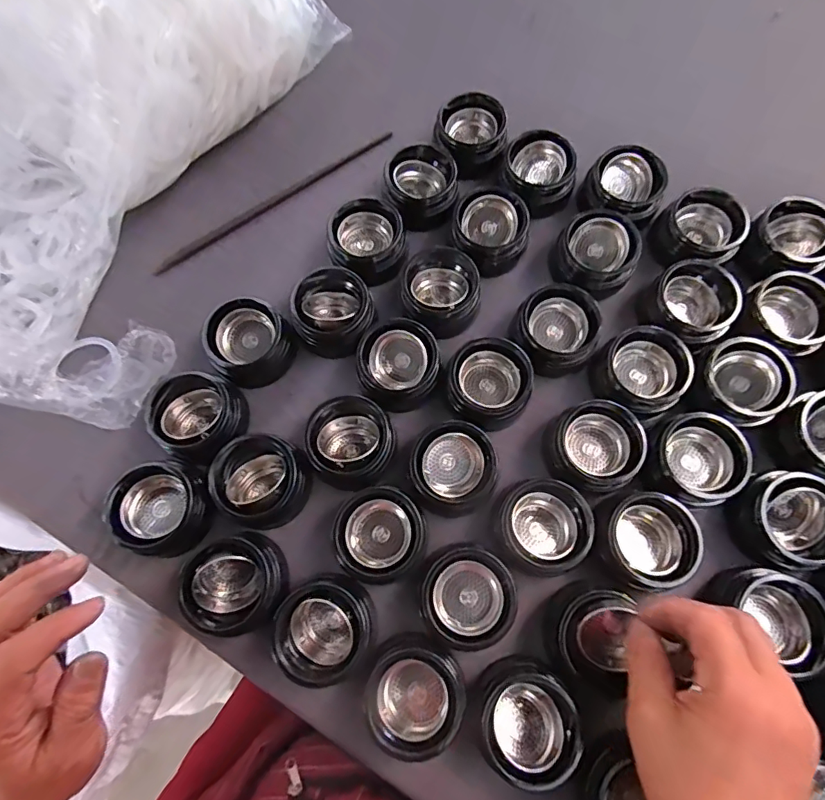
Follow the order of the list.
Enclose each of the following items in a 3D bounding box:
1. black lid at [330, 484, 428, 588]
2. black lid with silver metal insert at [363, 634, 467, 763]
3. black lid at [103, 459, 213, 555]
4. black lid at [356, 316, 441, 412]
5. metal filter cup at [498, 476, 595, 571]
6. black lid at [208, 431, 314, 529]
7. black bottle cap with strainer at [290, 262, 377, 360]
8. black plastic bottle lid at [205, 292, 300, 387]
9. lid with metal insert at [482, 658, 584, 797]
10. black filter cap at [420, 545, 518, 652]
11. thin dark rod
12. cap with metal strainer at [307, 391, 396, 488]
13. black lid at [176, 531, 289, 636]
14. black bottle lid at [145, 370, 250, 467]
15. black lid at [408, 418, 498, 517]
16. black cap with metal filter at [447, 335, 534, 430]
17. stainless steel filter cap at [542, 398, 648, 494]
[{"bbox_3d":[-0.022,0.094,0.337,0.061,0.032,0.065,0,74,1],"label":"black lid"},{"bbox_3d":[0.002,0.190,0.315,0.060,0.025,0.063,0,74,1],"label":"black lid with silver metal insert"},{"bbox_3d":[-0.177,0.074,0.342,0.059,0.029,0.061,20,76,7],"label":"black lid"},{"bbox_3d":[-0.010,-0.026,0.370,0.058,0.032,0.059,0,74,1],"label":"black lid"},{"bbox_3d":[0.090,0.085,0.340,0.061,0.029,0.056,25,76,8],"label":"metal filter cup"},{"bbox_3d":[-0.107,0.056,0.348,0.062,0.033,0.061,0,74,1],"label":"black lid"},{"bbox_3d":[-0.064,-0.069,0.382,0.065,0.037,0.061,0,74,1],"label":"black bottle cap with strainer"},{"bbox_3d":[-0.125,-0.043,0.376,0.058,0.034,0.059,0,74,1],"label":"black plastic bottle lid"},{"bbox_3d":[0.071,0.199,0.305,0.059,0.030,0.061,0,74,1],"label":"lid with metal insert"},{"bbox_3d":[0.038,0.132,0.330,0.060,0.025,0.060,0,74,1],"label":"black filter cap"},{"bbox_3d":[-0.118,-0.175,0.428,0.234,0.005,0.009,-35,76,-8],"label":"thin dark rod"},{"bbox_3d":[-0.046,0.030,0.356,0.061,0.032,0.062,0,74,1],"label":"cap with metal strainer"},{"bbox_3d":[-0.118,0.122,0.330,0.063,0.033,0.058,0,74,1],"label":"black lid"},{"bbox_3d":[-0.158,0.011,0.360,0.065,0.025,0.064,0,74,1],"label":"black bottle lid"},{"bbox_3d":[0.029,0.048,0.349,0.060,0.035,0.060,0,74,1],"label":"black lid"},{"bbox_3d":[0.057,-0.013,0.364,0.060,0.031,0.063,-40,77,-9],"label":"black cap with metal filter"},{"bbox_3d":[0.132,0.034,0.357,0.063,0.022,0.062,0,74,1],"label":"stainless steel filter cap"}]

